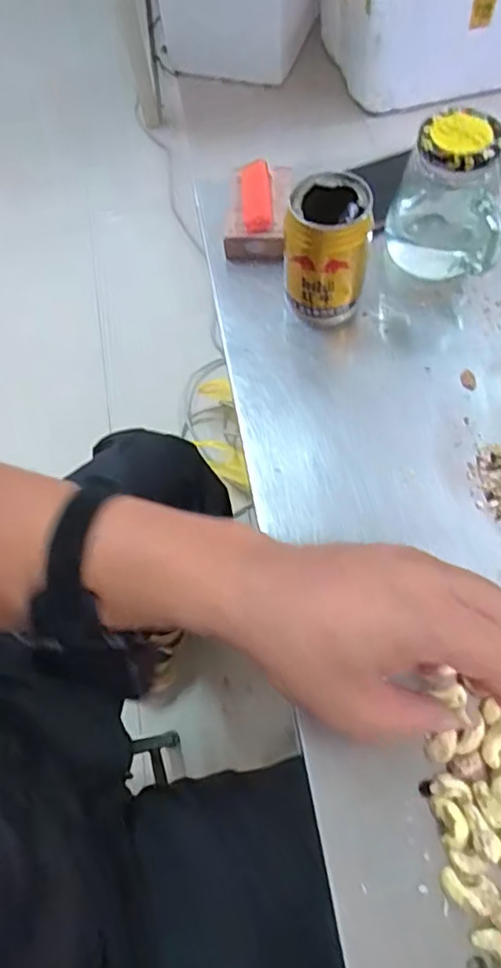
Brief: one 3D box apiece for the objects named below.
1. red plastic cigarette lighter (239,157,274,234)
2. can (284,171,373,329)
[{"bbox_3d":[0.005,-0.249,0.504,0.026,0.016,0.078,-6,64,2],"label":"red plastic cigarette lighter"},{"bbox_3d":[0.057,-0.172,0.447,0.058,0.100,0.056,-2,64,4],"label":"can"}]

